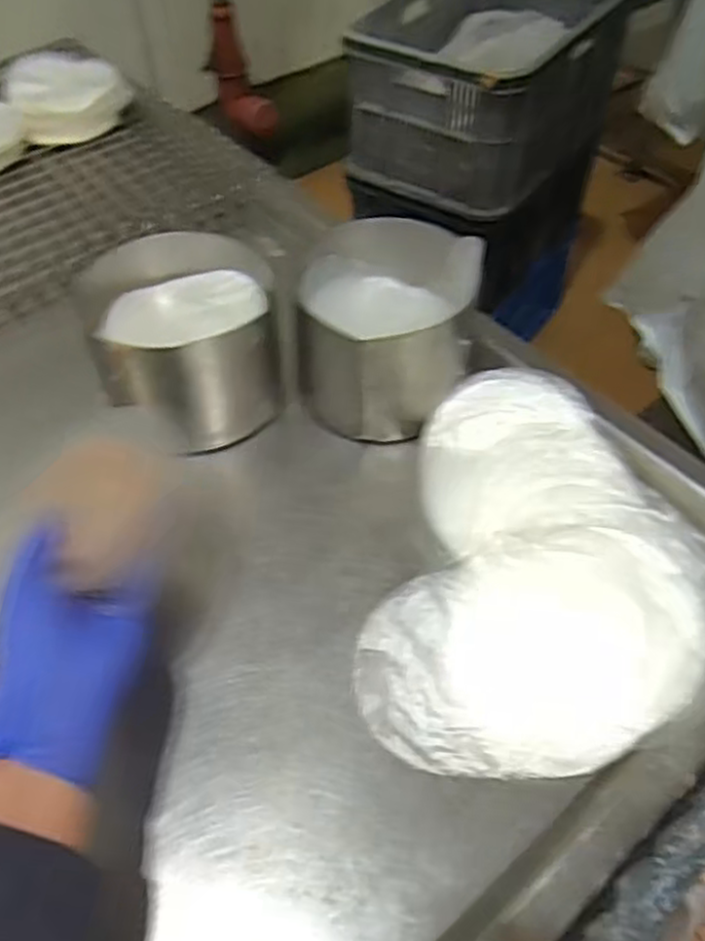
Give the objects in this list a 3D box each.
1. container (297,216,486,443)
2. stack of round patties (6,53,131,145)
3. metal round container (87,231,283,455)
[{"bbox_3d":[0.026,-0.107,0.586,0.130,0.111,0.139,-1,54,1],"label":"container"},{"bbox_3d":[-0.342,-0.454,0.902,0.134,0.049,0.135,-23,56,-15],"label":"stack of round patties"},{"bbox_3d":[-0.128,-0.102,0.592,0.136,0.098,0.142,-1,54,1],"label":"metal round container"}]

